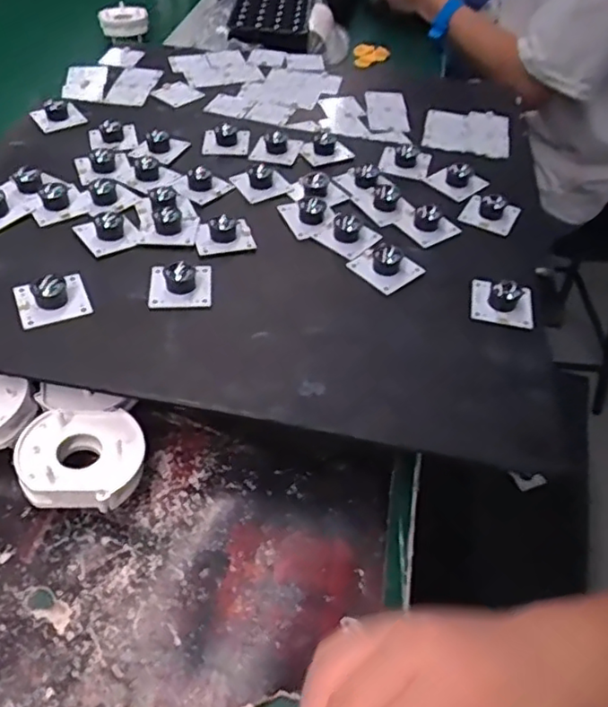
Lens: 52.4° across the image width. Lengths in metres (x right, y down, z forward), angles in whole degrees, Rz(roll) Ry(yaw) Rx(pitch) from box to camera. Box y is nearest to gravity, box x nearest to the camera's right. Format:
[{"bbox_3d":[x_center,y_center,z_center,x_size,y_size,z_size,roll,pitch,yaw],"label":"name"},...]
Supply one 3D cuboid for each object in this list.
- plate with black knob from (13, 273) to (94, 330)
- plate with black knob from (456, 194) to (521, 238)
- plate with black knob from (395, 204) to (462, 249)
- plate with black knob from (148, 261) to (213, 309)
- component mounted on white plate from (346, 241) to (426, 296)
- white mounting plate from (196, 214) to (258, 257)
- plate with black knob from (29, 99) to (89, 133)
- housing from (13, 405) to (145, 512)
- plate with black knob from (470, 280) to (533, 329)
[{"bbox_3d":[-0.170,-0.043,0.414,0.045,0.021,0.043,-18,52,-21],"label":"plate with black knob"},{"bbox_3d":[0.159,-0.124,0.524,0.046,0.018,0.039,23,49,15],"label":"plate with black knob"},{"bbox_3d":[0.102,-0.109,0.505,0.038,0.019,0.039,-24,54,-25],"label":"plate with black knob"},{"bbox_3d":[-0.087,-0.052,0.433,0.043,0.017,0.041,-1,48,-7],"label":"plate with black knob"},{"bbox_3d":[0.063,-0.071,0.464,0.043,0.020,0.046,-30,56,-28],"label":"component mounted on white plate"},{"bbox_3d":[-0.062,-0.095,0.478,0.043,0.017,0.035,-12,50,-16],"label":"white mounting plate"},{"bbox_3d":[-0.238,-0.233,0.599,0.043,0.014,0.037,-25,54,-26],"label":"plate with black knob"},{"bbox_3d":[-0.132,0.059,0.368,0.071,0.020,0.064,4,47,-2],"label":"housing"},{"bbox_3d":[0.144,-0.041,0.440,0.043,0.018,0.040,13,48,6],"label":"plate with black knob"}]

